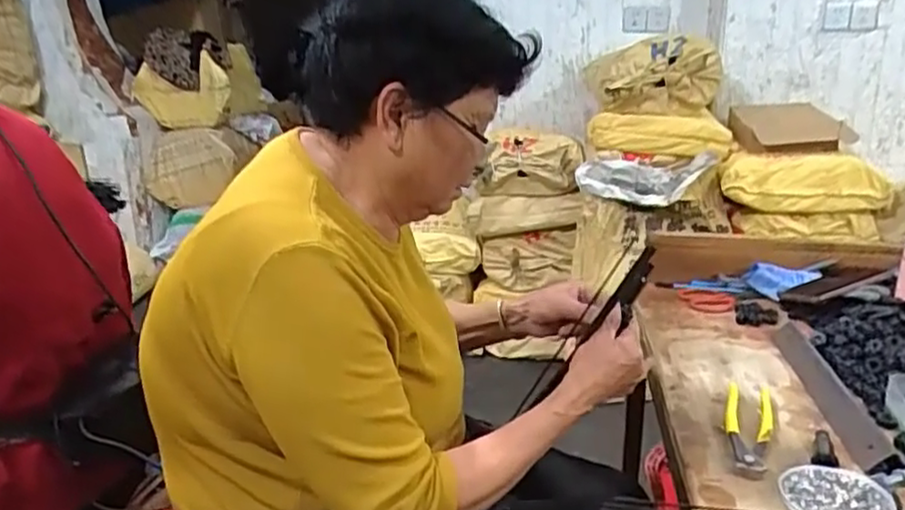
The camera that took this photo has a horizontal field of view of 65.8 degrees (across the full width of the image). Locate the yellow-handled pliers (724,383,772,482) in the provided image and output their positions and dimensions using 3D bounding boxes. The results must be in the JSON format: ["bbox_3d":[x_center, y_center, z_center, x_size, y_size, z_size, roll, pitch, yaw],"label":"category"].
[{"bbox_3d":[0.318,0.174,0.750,0.047,0.025,0.176,7,20,22],"label":"yellow-handled pliers"}]

